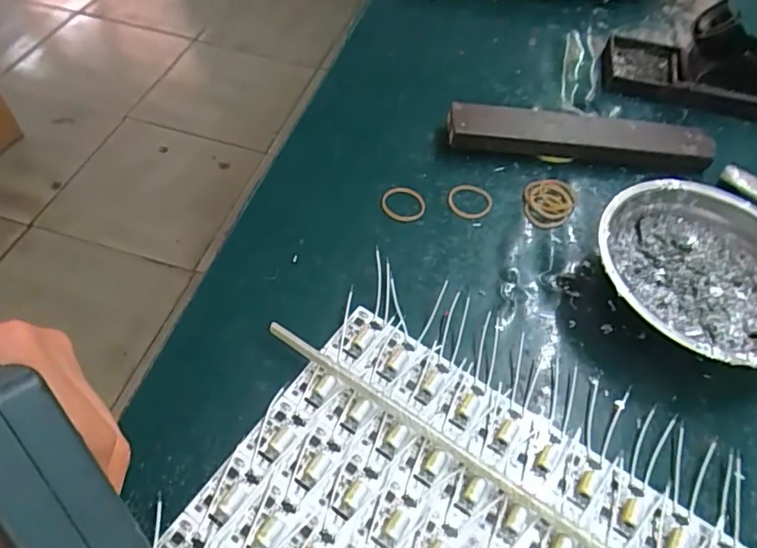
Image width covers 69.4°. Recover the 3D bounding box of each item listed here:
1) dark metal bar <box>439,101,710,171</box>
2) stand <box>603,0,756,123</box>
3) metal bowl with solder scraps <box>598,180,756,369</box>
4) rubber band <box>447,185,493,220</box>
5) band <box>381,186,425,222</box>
[{"bbox_3d":[0.152,-0.104,0.414,0.201,0.020,0.037,5,54,-1],"label":"dark metal bar"},{"bbox_3d":[0.280,-0.188,0.463,0.153,0.060,0.075,15,55,5],"label":"stand"},{"bbox_3d":[0.192,0.002,0.329,0.123,0.039,0.128,2,54,-3],"label":"metal bowl with solder scraps"},{"bbox_3d":[0.063,-0.050,0.377,0.030,0.004,0.028,14,55,5],"label":"rubber band"},{"bbox_3d":[0.017,-0.048,0.370,0.029,0.004,0.029,4,54,-2],"label":"band"}]

